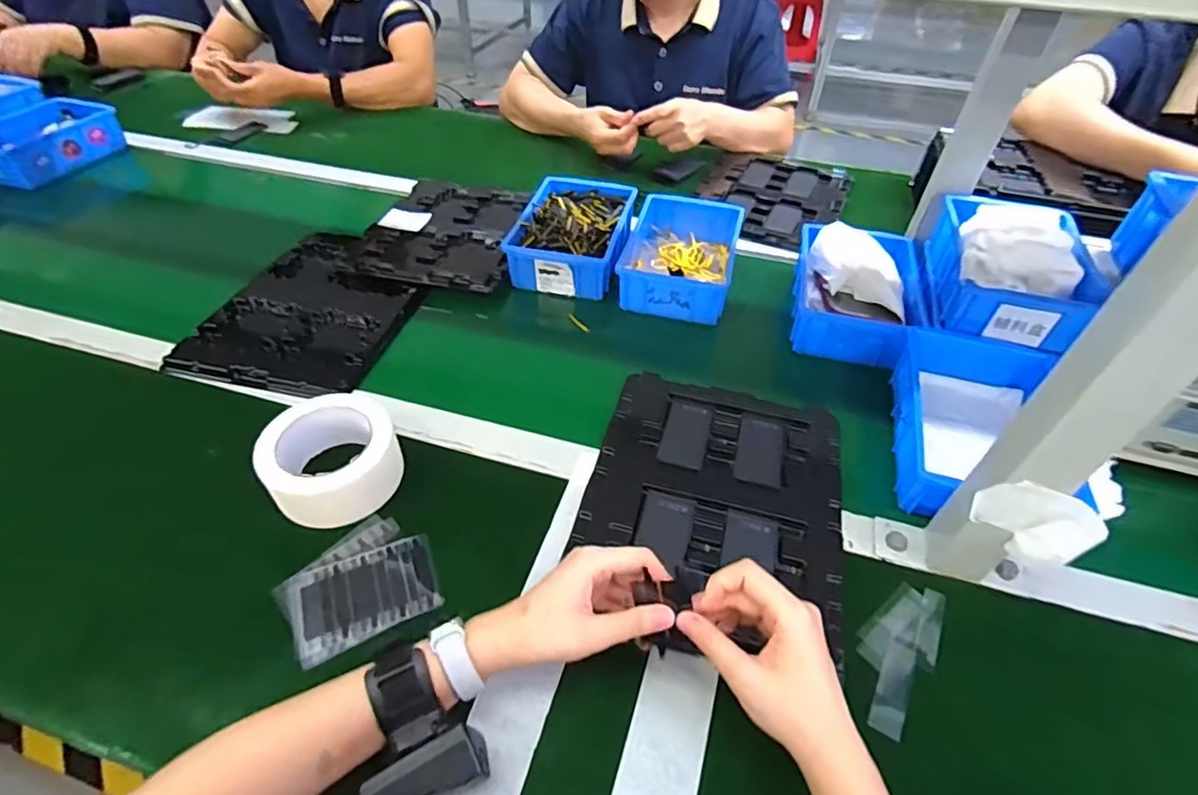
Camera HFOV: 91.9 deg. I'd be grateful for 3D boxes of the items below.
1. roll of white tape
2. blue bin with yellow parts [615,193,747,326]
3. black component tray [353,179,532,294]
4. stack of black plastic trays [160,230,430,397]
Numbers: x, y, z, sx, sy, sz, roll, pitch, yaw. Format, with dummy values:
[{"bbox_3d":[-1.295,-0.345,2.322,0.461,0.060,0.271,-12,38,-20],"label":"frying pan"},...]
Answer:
[{"bbox_3d":[-0.237,0.054,0.521,0.107,0.057,0.109,1,49,-1],"label":"roll of white tape"},{"bbox_3d":[0.107,-0.187,0.768,0.131,0.064,0.212,12,49,9],"label":"blue bin with yellow parts"},{"bbox_3d":[-0.211,-0.238,0.826,0.198,0.024,0.257,7,49,5],"label":"black component tray"},{"bbox_3d":[-0.339,-0.107,0.701,0.210,0.023,0.268,11,49,8],"label":"stack of black plastic trays"}]

